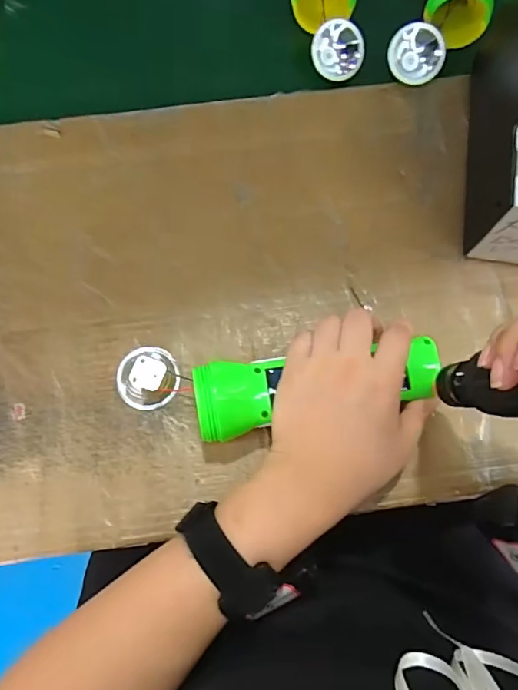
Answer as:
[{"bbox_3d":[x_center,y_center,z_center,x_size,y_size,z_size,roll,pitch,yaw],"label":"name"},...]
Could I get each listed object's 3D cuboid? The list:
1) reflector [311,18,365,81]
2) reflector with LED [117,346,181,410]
[{"bbox_3d":[0.066,-0.248,0.418,0.044,0.020,0.043,2,116,-11],"label":"reflector"},{"bbox_3d":[-0.079,0.022,0.346,0.042,0.026,0.044,-1,75,0],"label":"reflector with LED"}]

